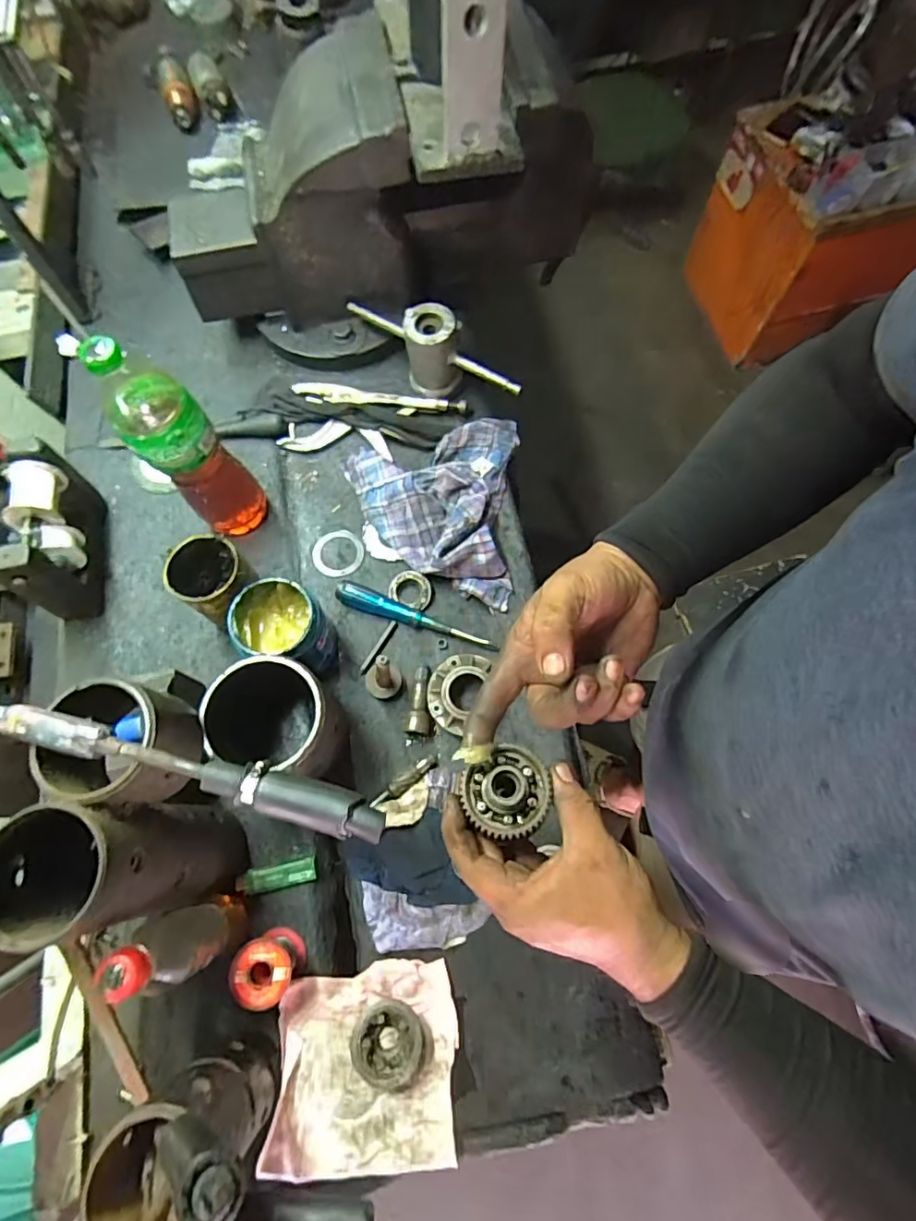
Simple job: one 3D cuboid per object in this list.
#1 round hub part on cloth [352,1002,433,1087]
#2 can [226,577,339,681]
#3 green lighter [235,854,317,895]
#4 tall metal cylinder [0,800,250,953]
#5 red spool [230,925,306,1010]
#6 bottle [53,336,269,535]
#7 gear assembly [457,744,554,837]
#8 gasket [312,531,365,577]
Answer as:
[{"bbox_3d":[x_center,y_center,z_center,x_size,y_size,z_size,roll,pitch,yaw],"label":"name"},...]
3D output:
[{"bbox_3d":[-0.061,0.396,0.498,0.071,0.022,0.060,26,74,11],"label":"round hub part on cloth"},{"bbox_3d":[-0.184,0.022,0.597,0.094,0.101,0.082,16,72,7],"label":"can"},{"bbox_3d":[-0.185,0.270,0.557,0.078,0.011,0.024,-12,71,-2],"label":"green lighter"},{"bbox_3d":[-0.270,0.207,0.459,0.096,0.215,0.086,1,71,3],"label":"tall metal cylinder"},{"bbox_3d":[-0.176,0.332,0.513,0.050,0.062,0.052,-1,71,2],"label":"red spool"},{"bbox_3d":[-0.288,-0.174,0.574,0.074,0.282,0.071,-36,73,-10],"label":"bottle"},{"bbox_3d":[0.032,0.120,0.368,0.058,0.020,0.058,-1,71,2],"label":"gear assembly"},{"bbox_3d":[-0.152,-0.073,0.696,0.065,0.006,0.064,-1,71,2],"label":"gasket"}]

